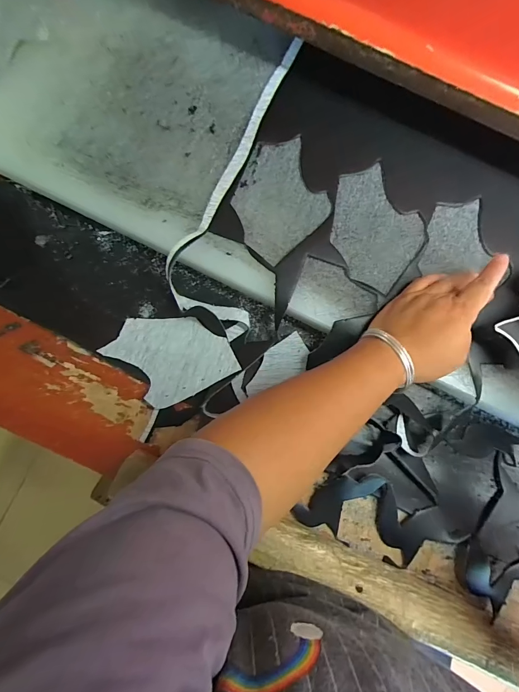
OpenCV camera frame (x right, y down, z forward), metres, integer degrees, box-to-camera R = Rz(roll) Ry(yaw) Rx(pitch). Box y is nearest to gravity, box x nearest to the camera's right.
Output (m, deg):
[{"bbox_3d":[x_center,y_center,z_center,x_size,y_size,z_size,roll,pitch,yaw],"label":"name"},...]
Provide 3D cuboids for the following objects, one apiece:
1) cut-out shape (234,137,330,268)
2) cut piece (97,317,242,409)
[{"bbox_3d":[0.020,-0.162,0.373,0.116,0.007,0.105,-44,87,-4],"label":"cut-out shape"},{"bbox_3d":[-0.093,0.009,0.366,0.116,0.009,0.098,41,68,10],"label":"cut piece"}]

